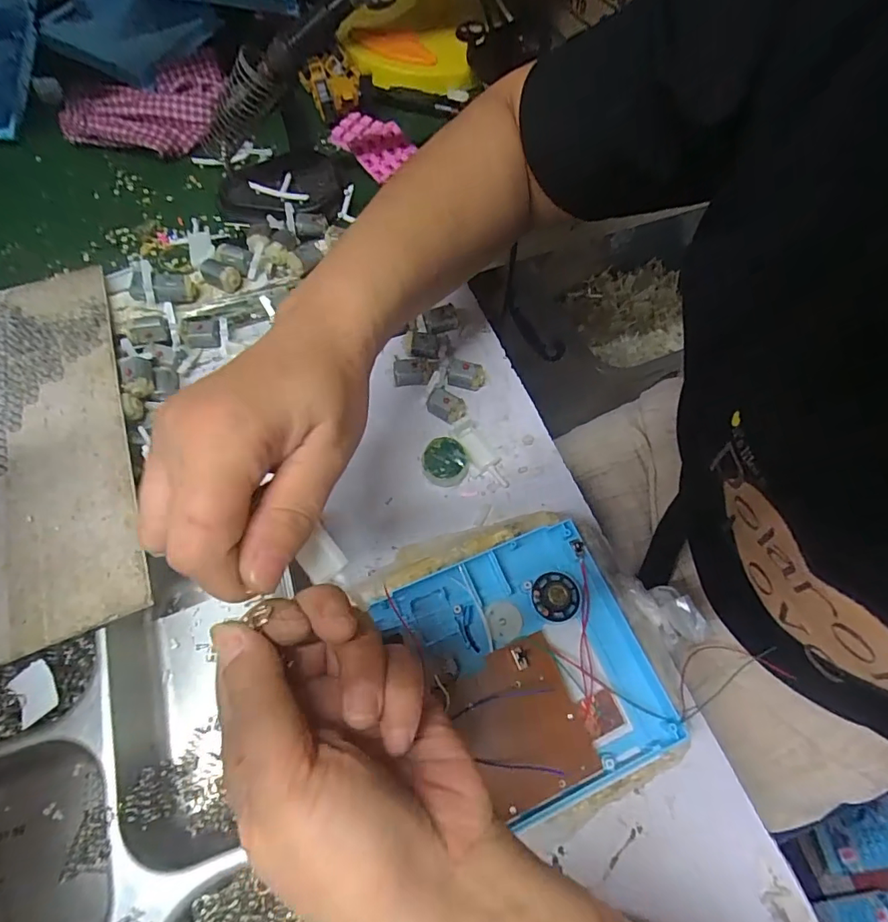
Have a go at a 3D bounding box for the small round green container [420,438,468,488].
[{"bbox_3d":[0.001,0.001,0.358,0.034,0.017,0.031,1,66,-2],"label":"small round green container"}]

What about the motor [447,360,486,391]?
[{"bbox_3d":[0.018,-0.068,0.386,0.030,0.015,0.015,11,66,2],"label":"motor"}]

